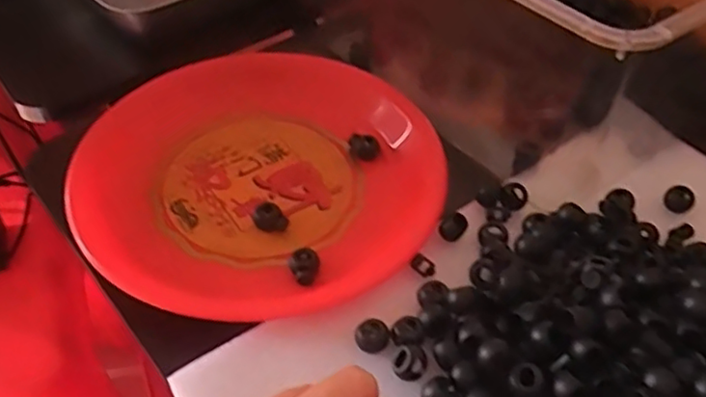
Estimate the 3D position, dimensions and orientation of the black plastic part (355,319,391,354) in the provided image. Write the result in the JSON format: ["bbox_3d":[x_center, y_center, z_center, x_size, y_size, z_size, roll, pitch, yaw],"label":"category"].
[{"bbox_3d":[0.010,0.072,0.330,0.017,0.008,0.015,-10,49,-10],"label":"black plastic part"}]

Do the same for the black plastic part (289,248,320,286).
[{"bbox_3d":[-0.028,0.039,0.368,0.016,0.009,0.023,-5,48,-6],"label":"black plastic part"}]

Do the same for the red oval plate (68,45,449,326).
[{"bbox_3d":[-0.062,-0.019,0.411,0.226,0.039,0.226,-19,51,-17],"label":"red oval plate"}]

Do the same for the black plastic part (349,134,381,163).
[{"bbox_3d":[0.008,-0.035,0.443,0.021,0.016,0.014,2,48,1],"label":"black plastic part"}]

